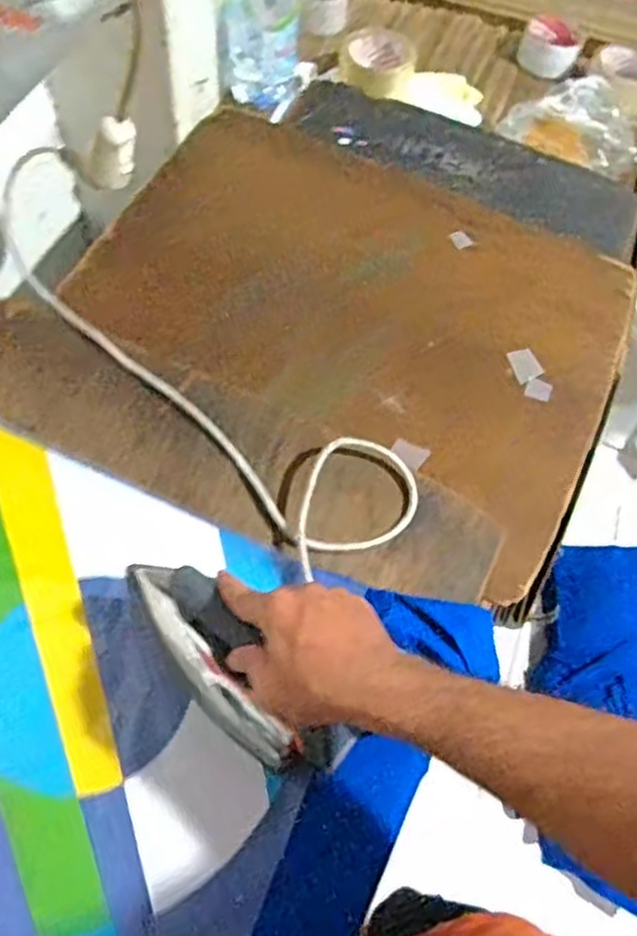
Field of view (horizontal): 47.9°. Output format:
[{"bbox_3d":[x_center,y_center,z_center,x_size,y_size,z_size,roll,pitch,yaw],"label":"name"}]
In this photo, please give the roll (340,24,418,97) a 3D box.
[{"bbox_3d":[0.080,-0.542,0.957,0.096,0.037,0.109,9,61,0],"label":"roll"}]

